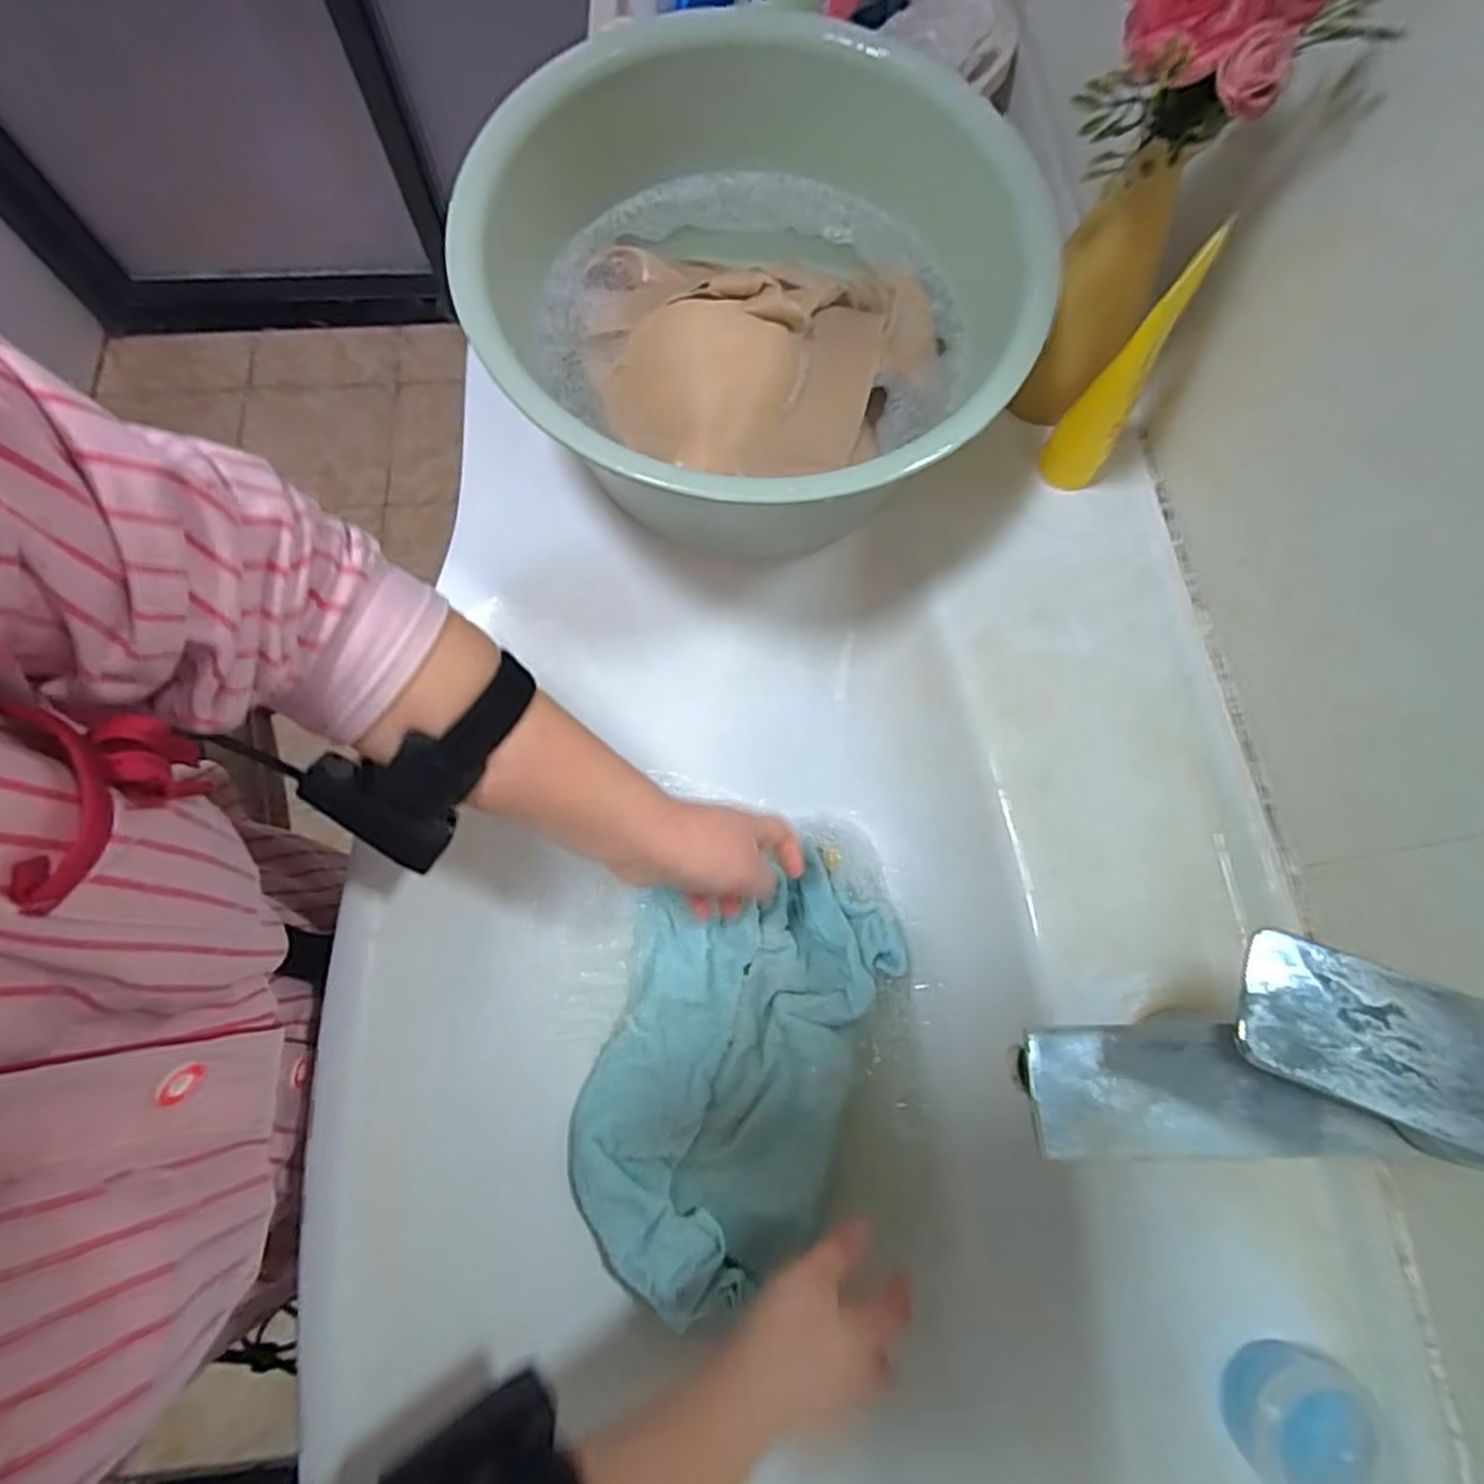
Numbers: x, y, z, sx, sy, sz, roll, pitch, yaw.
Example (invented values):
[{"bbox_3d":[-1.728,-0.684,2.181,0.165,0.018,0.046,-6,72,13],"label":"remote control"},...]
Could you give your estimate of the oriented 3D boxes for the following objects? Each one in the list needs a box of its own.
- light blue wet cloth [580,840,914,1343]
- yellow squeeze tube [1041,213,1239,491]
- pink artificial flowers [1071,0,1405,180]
[{"bbox_3d":[-0.009,0.205,0.474,0.160,0.036,0.255,22,74,4],"label":"light blue wet cloth"},{"bbox_3d":[0.214,-0.202,0.411,0.034,0.146,0.034,35,75,8],"label":"yellow squeeze tube"},{"bbox_3d":[0.199,-0.287,0.309,0.107,0.070,0.073,26,74,5],"label":"pink artificial flowers"}]

